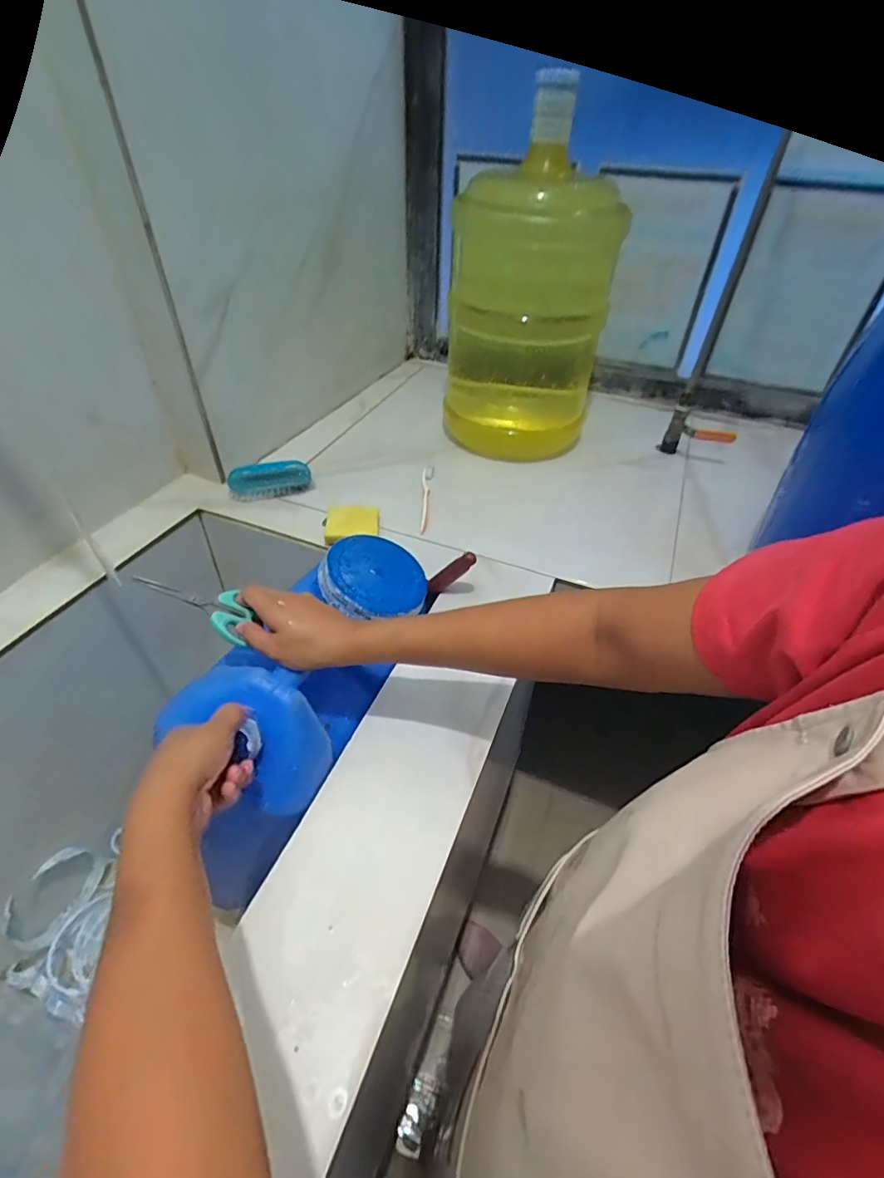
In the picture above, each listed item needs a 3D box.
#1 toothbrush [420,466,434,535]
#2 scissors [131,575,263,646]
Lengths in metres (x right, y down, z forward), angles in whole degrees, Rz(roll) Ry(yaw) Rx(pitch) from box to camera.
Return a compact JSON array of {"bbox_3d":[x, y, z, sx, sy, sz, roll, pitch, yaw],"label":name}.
[{"bbox_3d":[-0.027,-0.145,0.811,0.018,0.023,0.170,4,44,1],"label":"toothbrush"},{"bbox_3d":[-0.220,0.009,0.469,0.105,0.012,0.053,32,36,-26],"label":"scissors"}]

